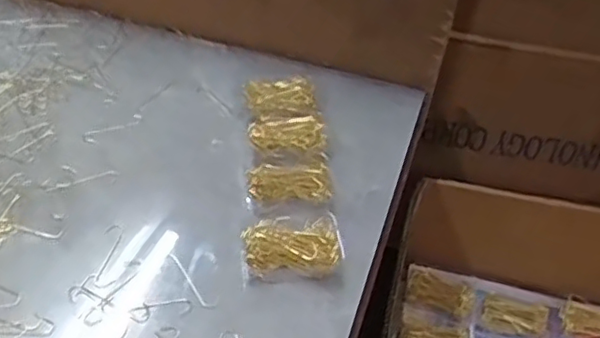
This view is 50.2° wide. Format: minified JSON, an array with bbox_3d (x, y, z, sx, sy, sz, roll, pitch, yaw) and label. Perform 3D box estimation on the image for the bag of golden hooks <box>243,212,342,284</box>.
[{"bbox_3d":[-0.007,0.061,0.514,0.077,0.020,0.057,-3,41,-9],"label":"bag of golden hooks"}]

